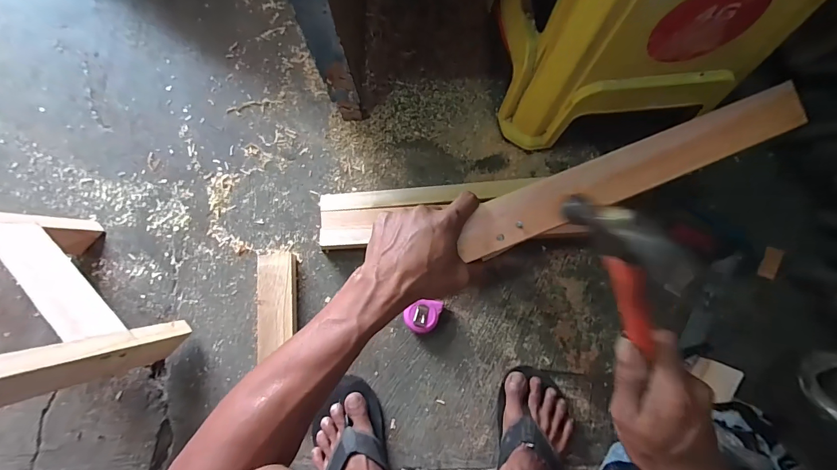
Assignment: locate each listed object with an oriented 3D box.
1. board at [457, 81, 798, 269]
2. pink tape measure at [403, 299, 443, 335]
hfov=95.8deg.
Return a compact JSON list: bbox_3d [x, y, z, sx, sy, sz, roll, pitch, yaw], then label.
[{"bbox_3d":[0.228,-0.070,0.407,0.392,0.015,0.056,-22,79,-3],"label":"board"},{"bbox_3d":[0.007,0.133,0.632,0.054,0.038,0.058,18,79,5],"label":"pink tape measure"}]

